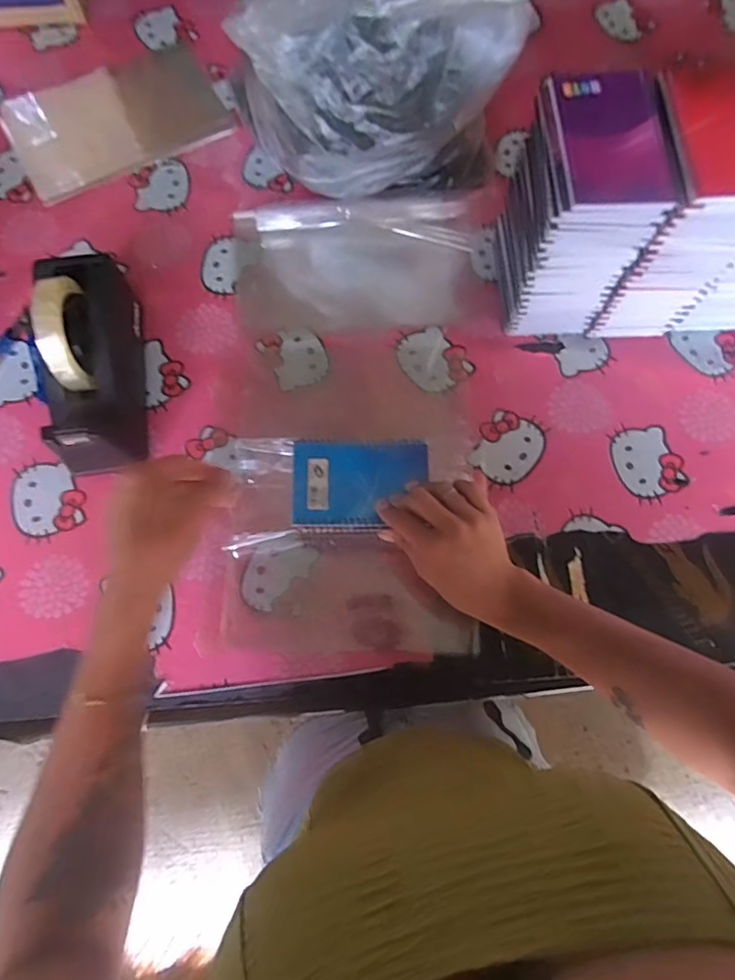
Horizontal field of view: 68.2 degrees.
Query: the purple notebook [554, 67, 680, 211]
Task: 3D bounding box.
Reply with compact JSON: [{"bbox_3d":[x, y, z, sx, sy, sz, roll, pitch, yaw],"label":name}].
[{"bbox_3d":[0.194,-0.282,0.432,0.080,0.011,0.129,-3,75,-2],"label":"purple notebook"}]

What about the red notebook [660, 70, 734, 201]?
[{"bbox_3d":[0.287,-0.284,0.429,0.091,0.008,0.130,-2,75,-2],"label":"red notebook"}]

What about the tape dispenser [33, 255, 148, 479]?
[{"bbox_3d":[-0.275,-0.127,0.535,0.080,0.128,0.203,-9,74,-4],"label":"tape dispenser"}]

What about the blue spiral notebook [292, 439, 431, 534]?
[{"bbox_3d":[-0.006,-0.006,0.521,0.128,0.009,0.089,-1,73,-1],"label":"blue spiral notebook"}]

